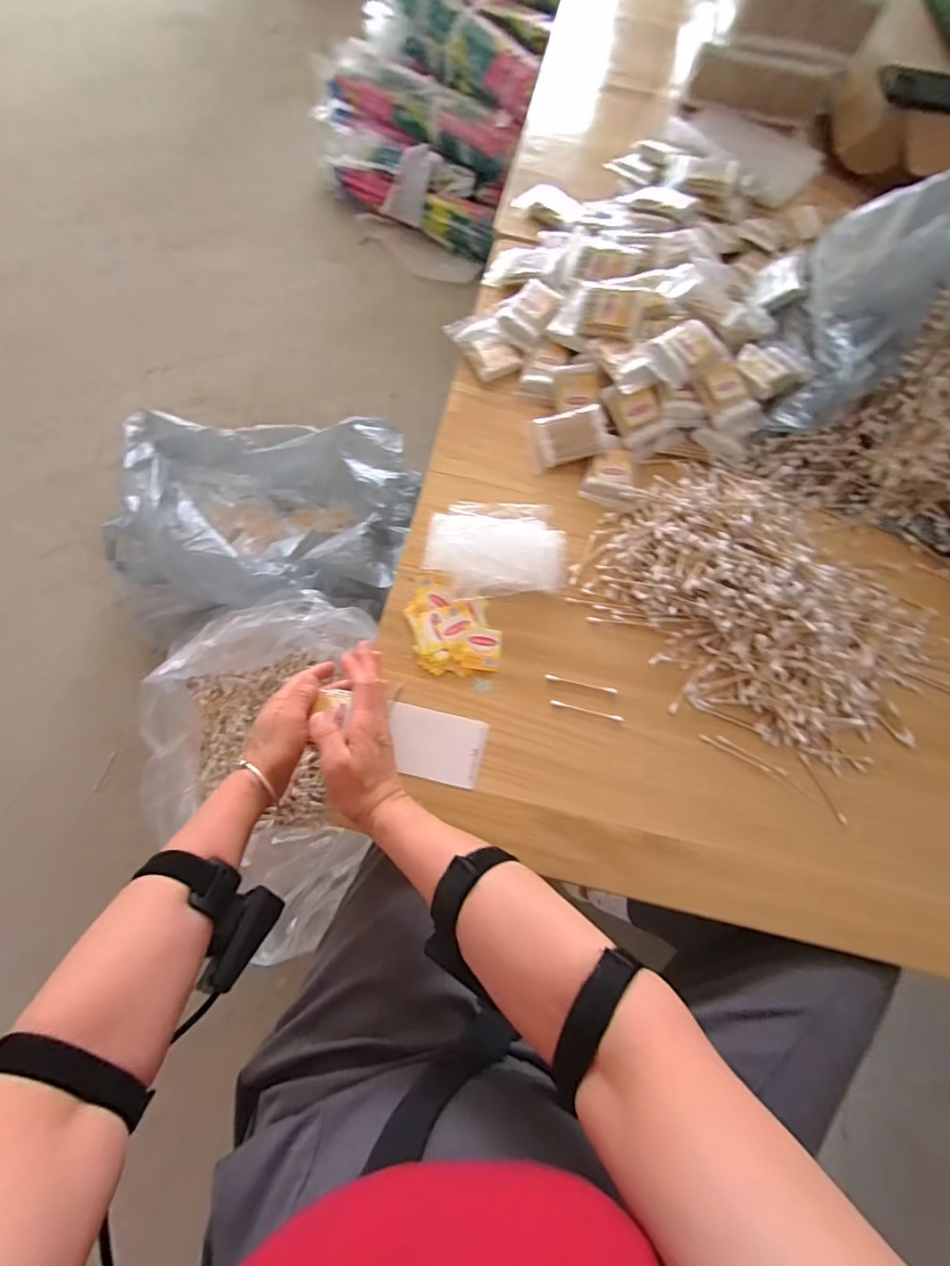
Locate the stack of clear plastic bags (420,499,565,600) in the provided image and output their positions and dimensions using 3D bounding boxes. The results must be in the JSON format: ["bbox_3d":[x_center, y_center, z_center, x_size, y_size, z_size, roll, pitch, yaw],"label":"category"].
[{"bbox_3d":[0.021,-0.091,0.530,0.138,0.015,0.107,1,71,-4],"label":"stack of clear plastic bags"}]

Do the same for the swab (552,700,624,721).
[{"bbox_3d":[0.105,0.073,0.486,0.068,0.004,0.005,14,70,1],"label":"swab"}]

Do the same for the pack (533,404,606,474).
[{"bbox_3d":[0.099,-0.213,0.560,0.075,0.026,0.053,-14,73,-9],"label":"pack"}]

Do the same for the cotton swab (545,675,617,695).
[{"bbox_3d":[0.101,0.049,0.493,0.068,0.004,0.005,13,70,0],"label":"cotton swab"}]

